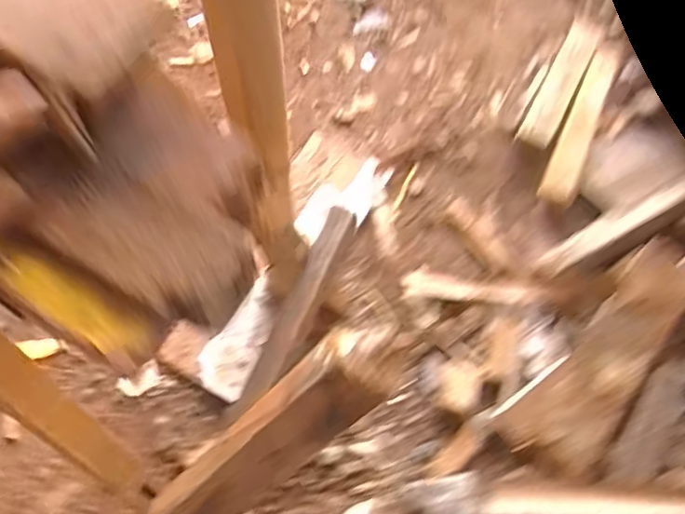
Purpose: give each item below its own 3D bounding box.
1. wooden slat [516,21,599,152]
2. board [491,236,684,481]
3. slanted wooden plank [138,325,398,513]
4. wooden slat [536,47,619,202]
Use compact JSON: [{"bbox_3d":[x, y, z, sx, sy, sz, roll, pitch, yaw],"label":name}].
[{"bbox_3d":[0.429,-0.342,1.231,0.061,0.028,0.326,28,69,10],"label":"wooden slat"},{"bbox_3d":[0.432,0.162,0.993,0.147,0.030,0.429,42,79,12],"label":"board"},{"bbox_3d":[-0.206,0.307,0.612,0.733,0.049,0.064,-46,70,27],"label":"slanted wooden plank"},{"bbox_3d":[0.453,-0.264,1.186,0.056,0.021,0.365,23,69,8],"label":"wooden slat"}]

